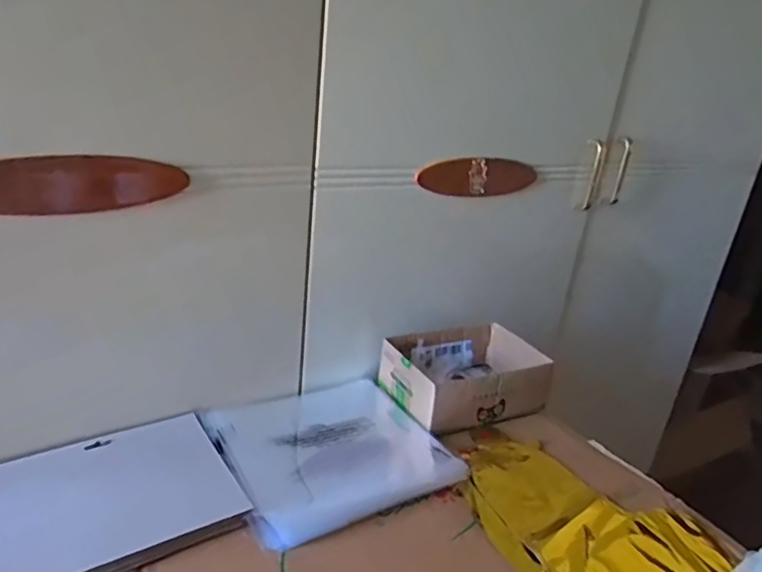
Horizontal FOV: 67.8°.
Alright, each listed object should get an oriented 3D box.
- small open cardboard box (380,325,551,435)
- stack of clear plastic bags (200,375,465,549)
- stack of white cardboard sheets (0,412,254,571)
[{"bbox_3d":[0.108,0.115,0.747,0.195,0.066,0.147,-5,23,-27],"label":"small open cardboard box"},{"bbox_3d":[-0.056,0.169,0.615,0.225,0.019,0.207,-8,25,-32],"label":"stack of clear plastic bags"},{"bbox_3d":[-0.245,0.188,0.510,0.204,0.015,0.171,-9,25,-34],"label":"stack of white cardboard sheets"}]

